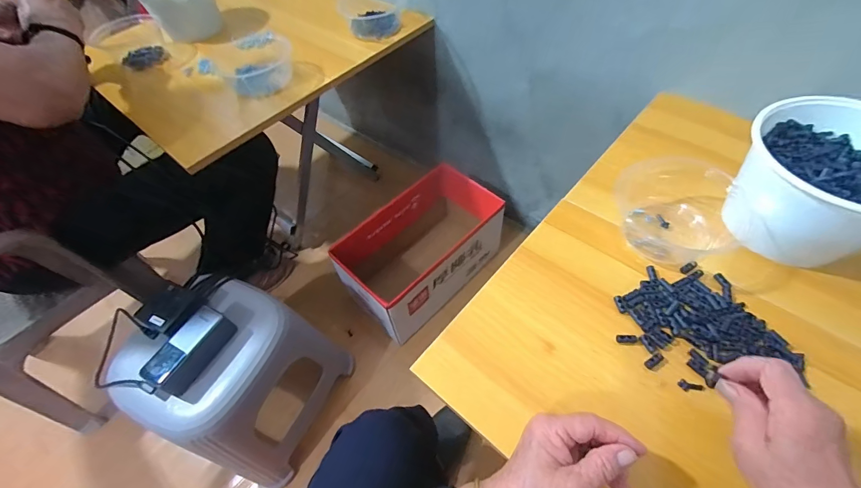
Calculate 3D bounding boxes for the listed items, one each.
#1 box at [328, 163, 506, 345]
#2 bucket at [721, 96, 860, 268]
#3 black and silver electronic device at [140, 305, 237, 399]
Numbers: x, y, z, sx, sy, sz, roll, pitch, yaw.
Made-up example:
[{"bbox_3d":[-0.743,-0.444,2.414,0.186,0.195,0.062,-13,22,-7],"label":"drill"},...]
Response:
[{"bbox_3d":[-0.018,0.031,0.977,0.219,0.239,0.383,37,65,27],"label":"box"},{"bbox_3d":[0.406,-0.058,0.401,0.144,0.111,0.158,-2,54,3],"label":"bucket"},{"bbox_3d":[-0.377,0.168,0.605,0.058,0.060,0.126,21,59,19],"label":"black and silver electronic device"}]

